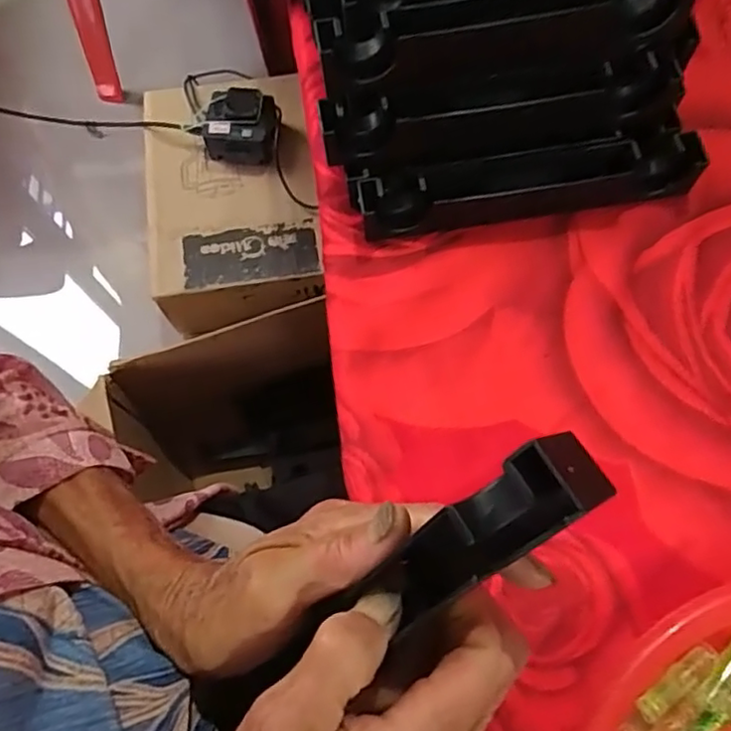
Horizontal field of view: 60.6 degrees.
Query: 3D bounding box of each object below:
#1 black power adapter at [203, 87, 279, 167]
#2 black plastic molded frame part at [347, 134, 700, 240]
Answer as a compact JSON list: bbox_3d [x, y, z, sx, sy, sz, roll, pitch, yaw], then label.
[{"bbox_3d":[-0.153,-0.303,0.791,0.089,0.054,0.080,4,68,4],"label":"black power adapter"},{"bbox_3d":[0.094,-0.107,0.374,0.200,0.031,0.029,-8,66,0],"label":"black plastic molded frame part"}]

